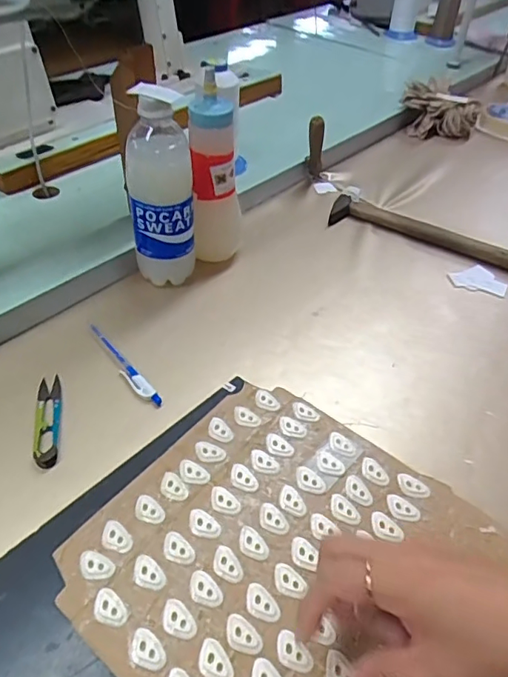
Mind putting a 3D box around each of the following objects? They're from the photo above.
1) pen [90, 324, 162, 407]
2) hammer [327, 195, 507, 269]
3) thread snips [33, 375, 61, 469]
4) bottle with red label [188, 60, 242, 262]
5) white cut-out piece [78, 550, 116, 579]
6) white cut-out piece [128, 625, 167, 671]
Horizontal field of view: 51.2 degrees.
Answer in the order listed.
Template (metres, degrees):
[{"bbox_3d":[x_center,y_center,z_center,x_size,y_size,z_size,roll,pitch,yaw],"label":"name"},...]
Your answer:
[{"bbox_3d":[-0.127,0.023,0.510,0.014,0.006,0.124,-29,54,-29],"label":"pen"},{"bbox_3d":[0.223,-0.138,0.693,0.248,0.028,0.045,19,47,14],"label":"hammer"},{"bbox_3d":[-0.179,0.069,0.459,0.020,0.008,0.097,-6,46,-11],"label":"thread snips"},{"bbox_3d":[-0.040,-0.172,0.571,0.057,0.197,0.050,3,45,-2],"label":"bottle with red label"},{"bbox_3d":[-0.104,0.149,0.347,0.025,0.004,0.016,20,47,15],"label":"white cut-out piece"},{"bbox_3d":[-0.063,0.185,0.314,0.025,0.004,0.017,31,51,24],"label":"white cut-out piece"}]

